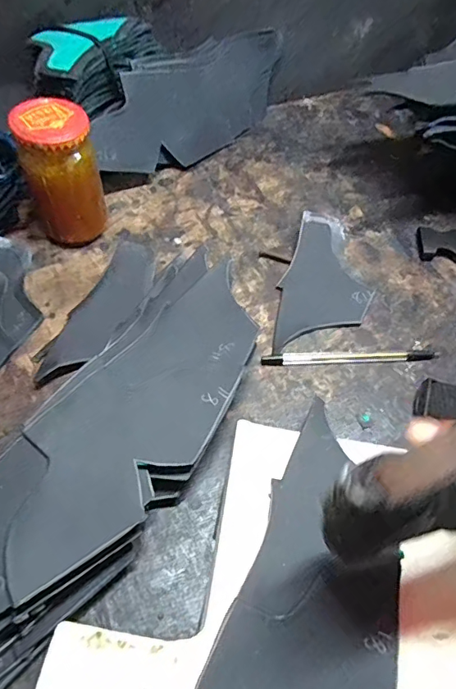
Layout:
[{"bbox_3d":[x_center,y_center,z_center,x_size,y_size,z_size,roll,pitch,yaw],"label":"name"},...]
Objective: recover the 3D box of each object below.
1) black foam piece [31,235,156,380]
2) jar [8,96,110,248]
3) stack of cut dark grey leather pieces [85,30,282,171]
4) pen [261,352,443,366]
[{"bbox_3d":[-0.100,-0.031,0.410,0.053,0.015,0.150,19,56,11],"label":"black foam piece"},{"bbox_3d":[-0.141,-0.144,0.425,0.060,0.115,0.055,1,55,-1],"label":"jar"},{"bbox_3d":[-0.041,-0.259,0.530,0.020,0.101,0.265,11,45,47],"label":"stack of cut dark grey leather pieces"},{"bbox_3d":[0.098,0.011,0.389,0.141,0.007,0.010,-1,55,-3],"label":"pen"}]

